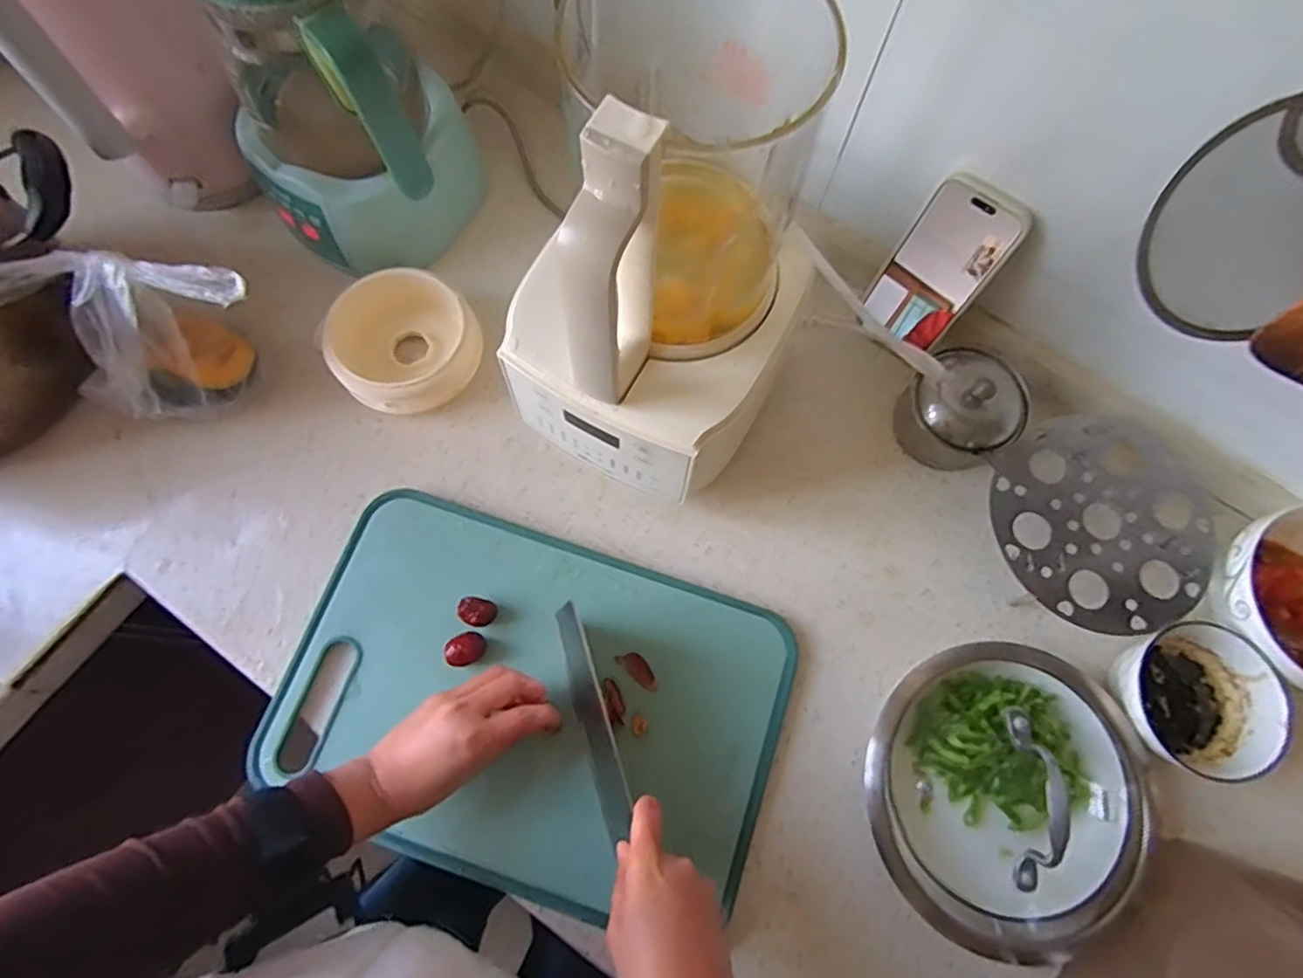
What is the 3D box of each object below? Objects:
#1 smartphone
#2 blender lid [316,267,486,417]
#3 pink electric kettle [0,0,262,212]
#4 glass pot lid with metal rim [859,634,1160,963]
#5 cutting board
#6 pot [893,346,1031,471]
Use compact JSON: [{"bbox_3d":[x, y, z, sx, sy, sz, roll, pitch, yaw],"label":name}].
[{"bbox_3d":[0.233,-0.179,0.533,0.075,0.136,0.008,37,55,9],"label":"smartphone"},{"bbox_3d":[-0.209,-0.122,0.559,0.120,0.042,0.120,0,73,-1],"label":"blender lid"},{"bbox_3d":[-0.399,-0.351,0.498,0.121,0.253,0.156,-30,77,-10],"label":"pink electric kettle"},{"bbox_3d":[0.257,0.212,0.465,0.194,0.078,0.202,0,73,-1],"label":"glass pot lid with metal rim"},{"bbox_3d":[-0.087,0.157,0.490,0.359,0.024,0.239,18,74,4],"label":"cutting board"},{"bbox_3d":[0.255,-0.066,0.544,0.089,0.071,0.083,36,76,9],"label":"pot"}]

